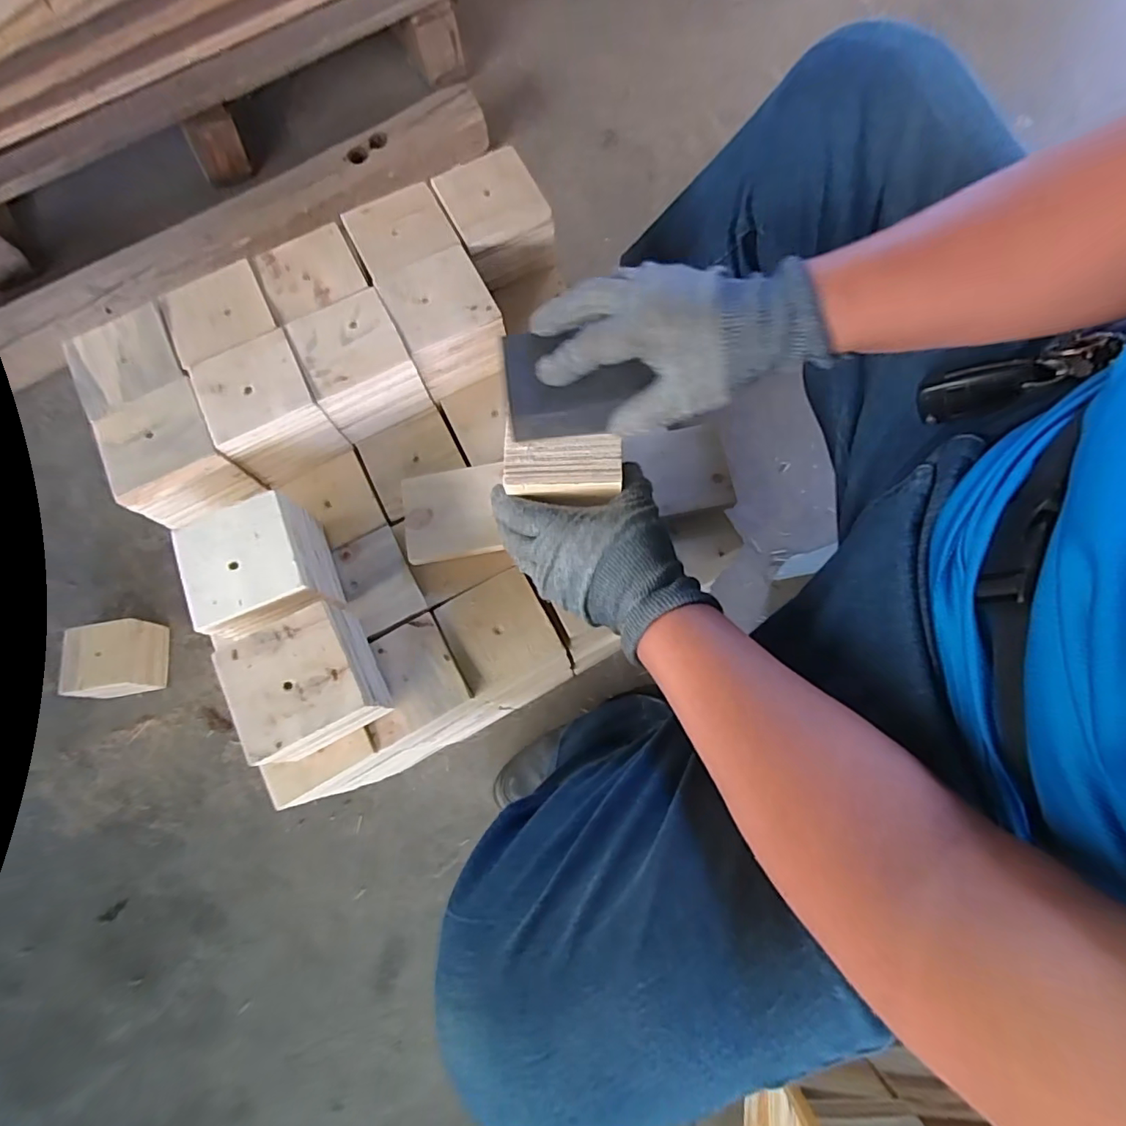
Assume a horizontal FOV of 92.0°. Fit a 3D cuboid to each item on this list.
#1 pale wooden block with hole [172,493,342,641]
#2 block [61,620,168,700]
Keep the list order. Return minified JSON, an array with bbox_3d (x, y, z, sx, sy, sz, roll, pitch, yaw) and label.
[{"bbox_3d":[-0.260,0.007,0.475,0.100,0.080,0.099,-24,76,-4],"label":"pale wooden block with hole"},{"bbox_3d":[-0.634,0.137,0.779,0.116,0.079,0.098,-7,76,0],"label":"block"}]

